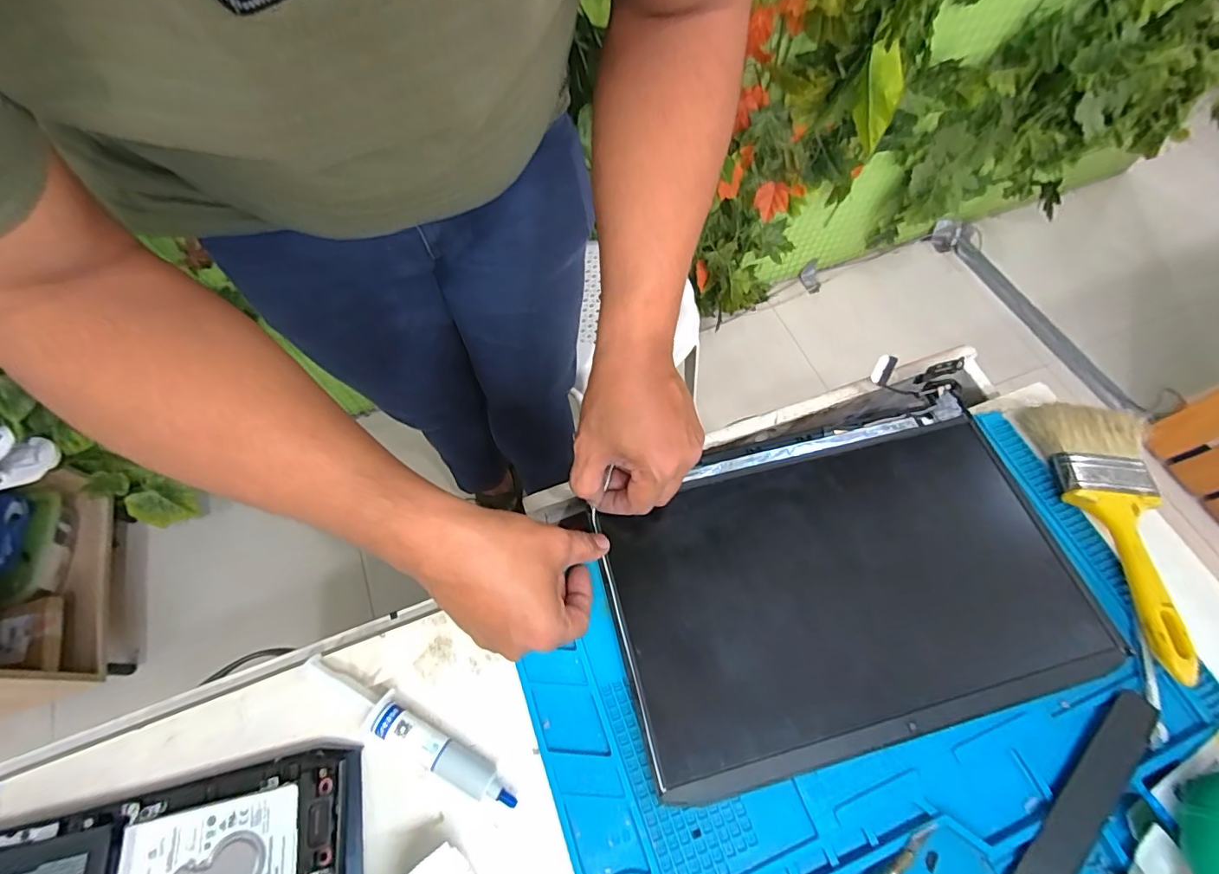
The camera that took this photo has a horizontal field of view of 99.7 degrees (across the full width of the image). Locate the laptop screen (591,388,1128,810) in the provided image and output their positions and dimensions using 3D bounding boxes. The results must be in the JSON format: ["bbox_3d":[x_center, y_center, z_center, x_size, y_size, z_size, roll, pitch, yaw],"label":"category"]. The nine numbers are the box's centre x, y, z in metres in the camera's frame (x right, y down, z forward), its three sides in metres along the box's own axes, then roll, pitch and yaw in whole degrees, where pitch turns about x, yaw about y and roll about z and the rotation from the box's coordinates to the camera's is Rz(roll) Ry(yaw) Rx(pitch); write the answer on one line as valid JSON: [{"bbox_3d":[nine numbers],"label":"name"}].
[{"bbox_3d":[0.177,0.103,0.404,0.353,0.009,0.231,-14,62,-7],"label":"laptop screen"}]

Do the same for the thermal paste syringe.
[{"bbox_3d":[-0.137,0.197,0.345,0.166,0.017,0.025,29,65,12],"label":"thermal paste syringe"}]

